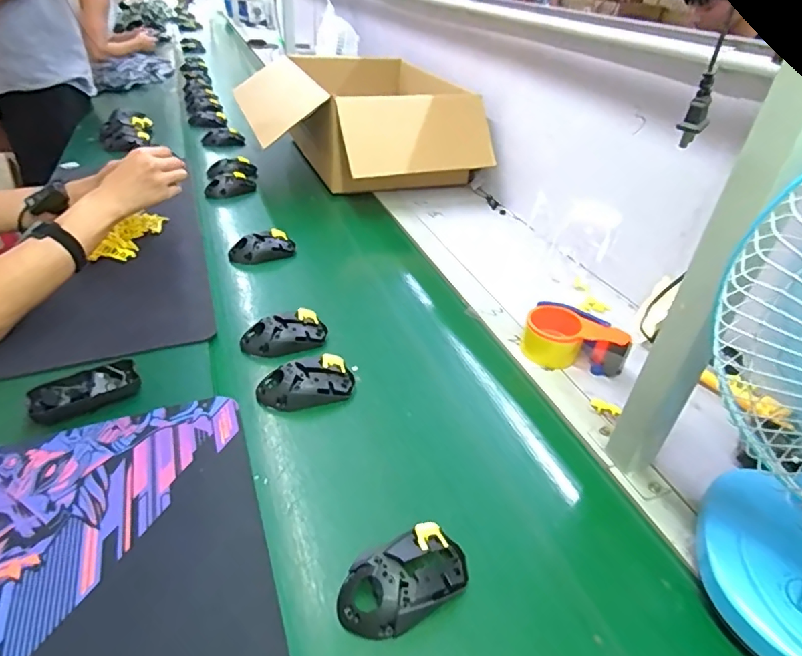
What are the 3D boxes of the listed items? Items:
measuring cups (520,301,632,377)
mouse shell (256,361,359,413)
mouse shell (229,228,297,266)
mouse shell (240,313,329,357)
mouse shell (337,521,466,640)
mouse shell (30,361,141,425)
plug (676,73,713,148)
[{"bbox_3d":[0.245,0.017,0.704,0.139,0.058,0.081,17,37,13],"label":"measuring cups"},{"bbox_3d":[-0.115,0.071,0.612,0.114,0.037,0.055,-10,39,-22],"label":"mouse shell"},{"bbox_3d":[-0.247,-0.146,0.893,0.117,0.039,0.059,-19,43,-31],"label":"mouse shell"},{"bbox_3d":[-0.162,0.006,0.693,0.115,0.034,0.062,-7,38,-18],"label":"mouse shell"},{"bbox_3d":[0.003,0.214,0.426,0.117,0.033,0.064,-14,41,-26],"label":"mouse shell"},{"bbox_3d":[-0.358,0.074,0.568,0.106,0.025,0.053,-17,42,-29],"label":"mouse shell"},{"bbox_3d":[0.231,-0.168,0.387,0.014,0.051,0.018,-22,45,-33],"label":"plug"}]

